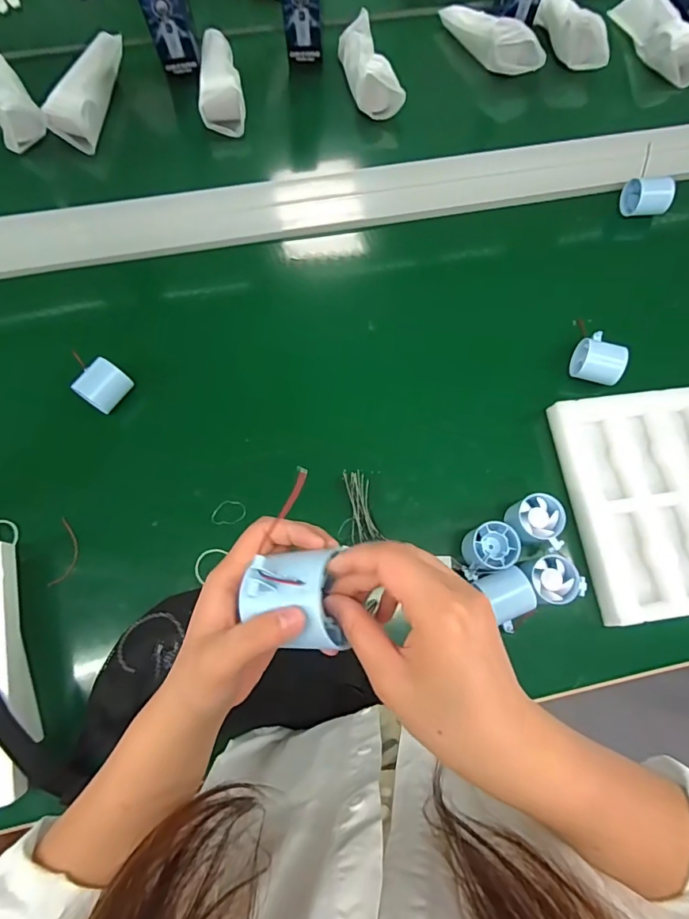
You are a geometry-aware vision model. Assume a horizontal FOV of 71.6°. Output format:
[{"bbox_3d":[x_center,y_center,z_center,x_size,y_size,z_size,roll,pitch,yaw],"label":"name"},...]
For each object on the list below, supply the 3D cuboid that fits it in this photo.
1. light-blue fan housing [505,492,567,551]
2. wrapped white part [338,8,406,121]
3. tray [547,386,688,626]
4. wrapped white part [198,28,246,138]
[{"bbox_3d":[0.232,0.074,0.578,0.065,0.039,0.058,22,74,5],"label":"light-blue fan housing"},{"bbox_3d":[0.041,-0.676,0.825,0.082,0.071,0.176,-12,73,-5],"label":"wrapped white part"},{"bbox_3d":[0.450,0.037,0.597,0.322,0.025,0.274,-7,73,-3],"label":"tray"},{"bbox_3d":[-0.206,-0.635,0.805,0.079,0.043,0.199,-5,73,-3],"label":"wrapped white part"}]

